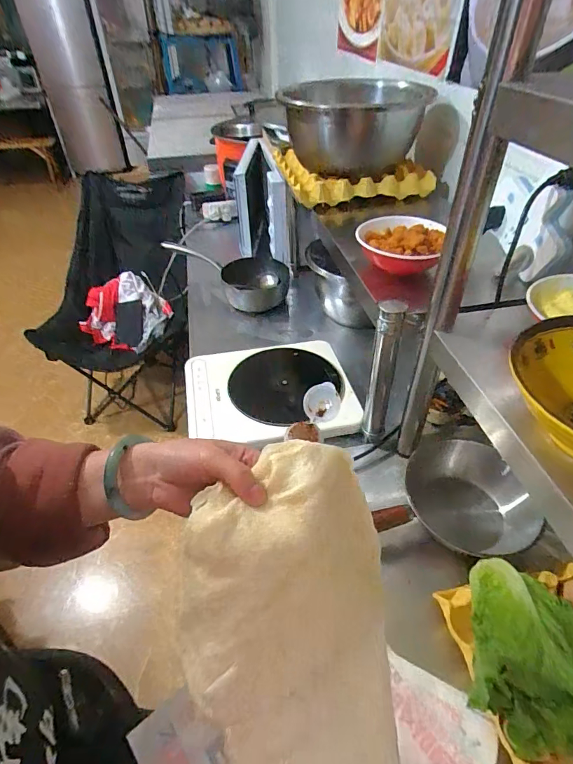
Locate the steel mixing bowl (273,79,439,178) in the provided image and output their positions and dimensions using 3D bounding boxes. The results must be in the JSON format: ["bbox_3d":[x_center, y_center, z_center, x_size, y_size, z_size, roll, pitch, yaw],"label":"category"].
[{"bbox_3d":[0.146,-0.540,0.887,0.279,0.149,0.323,12,45,13],"label":"steel mixing bowl"}]

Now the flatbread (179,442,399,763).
[{"bbox_3d":[0.013,0.214,0.296,0.144,0.046,0.330,-9,84,-9],"label":"flatbread"}]

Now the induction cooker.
[{"bbox_3d":[-0.033,0.017,0.802,0.314,0.053,0.209,-4,43,-4],"label":"induction cooker"}]

